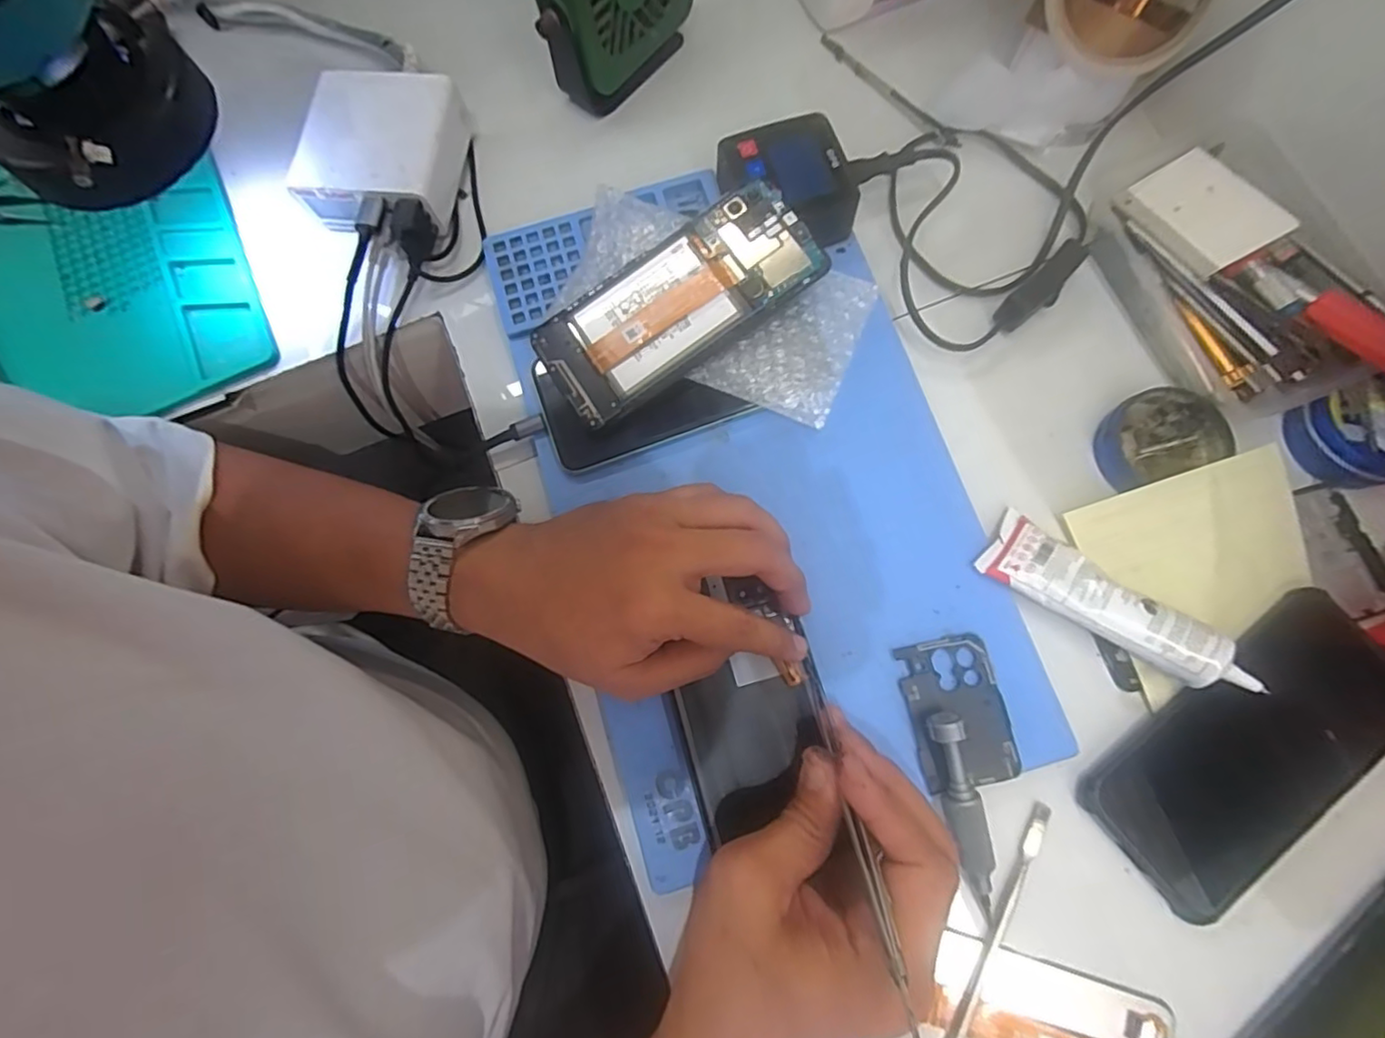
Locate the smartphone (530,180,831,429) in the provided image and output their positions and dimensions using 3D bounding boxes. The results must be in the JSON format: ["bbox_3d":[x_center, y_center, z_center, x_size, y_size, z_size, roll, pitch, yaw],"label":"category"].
[{"bbox_3d":[-0.008,-0.117,0.337,0.157,0.012,0.071,-32,79,3],"label":"smartphone"}]

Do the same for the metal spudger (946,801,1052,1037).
[{"bbox_3d":[0.135,0.210,0.283,0.009,0.005,0.161,27,79,7],"label":"metal spudger"}]

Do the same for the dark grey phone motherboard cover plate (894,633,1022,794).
[{"bbox_3d":[0.132,0.097,0.307,0.046,0.006,0.070,-12,77,-2],"label":"dark grey phone motherboard cover plate"}]

